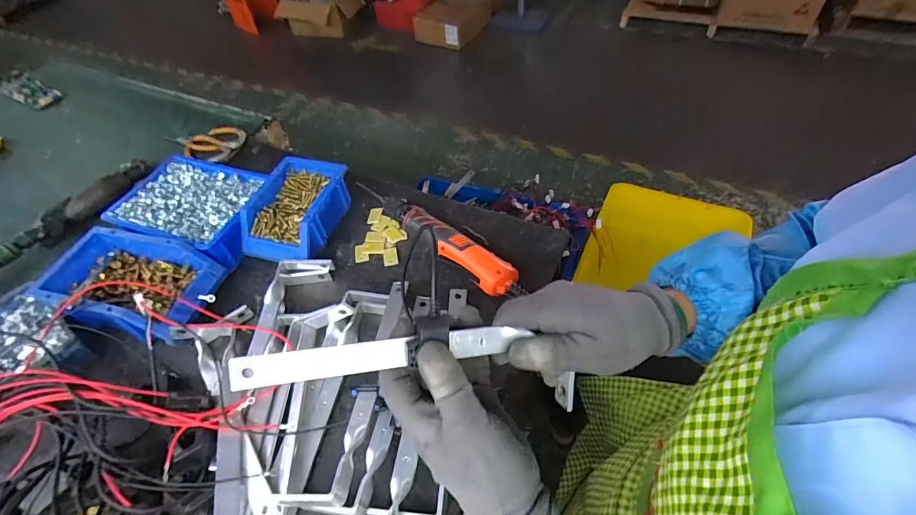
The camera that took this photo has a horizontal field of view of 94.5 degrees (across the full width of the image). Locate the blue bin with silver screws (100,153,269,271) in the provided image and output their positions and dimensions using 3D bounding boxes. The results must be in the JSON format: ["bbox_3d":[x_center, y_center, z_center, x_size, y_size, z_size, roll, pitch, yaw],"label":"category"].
[{"bbox_3d":[-0.387,-0.073,0.631,0.204,0.060,0.150,11,53,14],"label":"blue bin with silver screws"}]

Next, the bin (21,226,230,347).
[{"bbox_3d":[-0.409,0.037,0.541,0.207,0.075,0.125,9,54,12],"label":"bin"}]

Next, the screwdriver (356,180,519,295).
[{"bbox_3d":[-0.042,-0.035,0.589,0.294,0.039,0.043,34,62,27],"label":"screwdriver"}]

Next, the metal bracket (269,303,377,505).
[{"bbox_3d":[-0.121,0.170,0.388,0.066,0.023,0.106,6,51,10],"label":"metal bracket"}]

